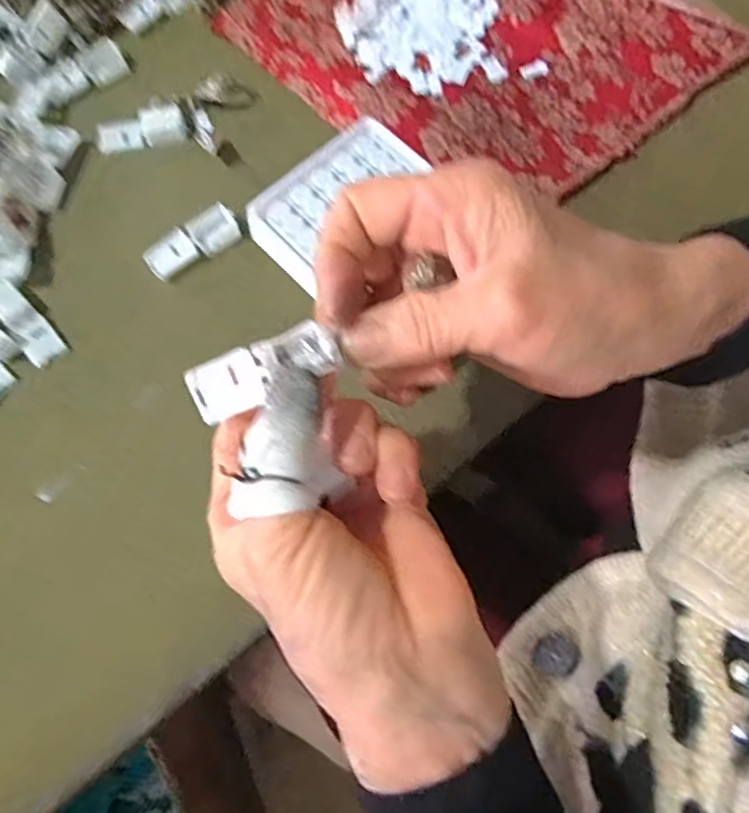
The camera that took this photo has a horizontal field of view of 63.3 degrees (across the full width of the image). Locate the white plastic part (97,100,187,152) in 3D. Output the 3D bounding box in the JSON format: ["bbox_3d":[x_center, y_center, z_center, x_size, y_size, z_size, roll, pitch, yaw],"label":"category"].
[{"bbox_3d":[-0.149,-0.177,0.385,0.057,0.013,0.021,-7,71,0],"label":"white plastic part"}]

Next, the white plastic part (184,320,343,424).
[{"bbox_3d":[-0.039,-0.013,0.211,0.054,0.010,0.021,-21,93,22],"label":"white plastic part"}]

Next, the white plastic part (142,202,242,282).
[{"bbox_3d":[-0.107,-0.097,0.358,0.056,0.013,0.023,-33,73,-9],"label":"white plastic part"}]

